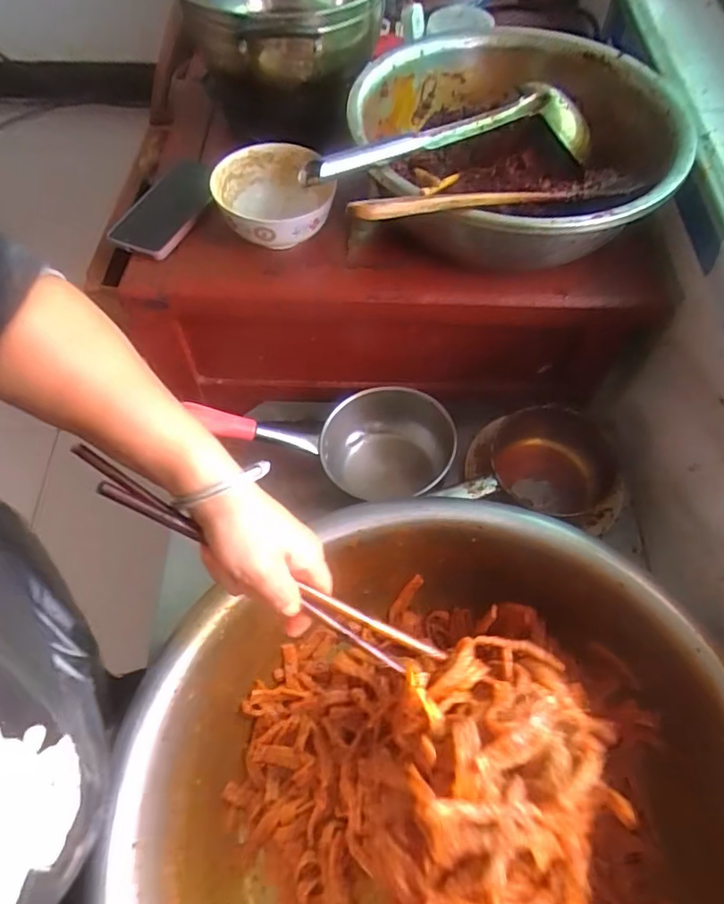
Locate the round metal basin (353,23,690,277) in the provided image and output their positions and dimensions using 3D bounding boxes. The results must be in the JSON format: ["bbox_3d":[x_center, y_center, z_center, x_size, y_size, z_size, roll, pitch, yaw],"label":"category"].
[{"bbox_3d":[0.159,-0.327,0.641,0.351,0.105,0.337,0,61,0],"label":"round metal basin"}]

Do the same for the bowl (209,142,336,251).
[{"bbox_3d":[-0.093,-0.270,0.646,0.118,0.078,0.121,0,61,0],"label":"bowl"}]

